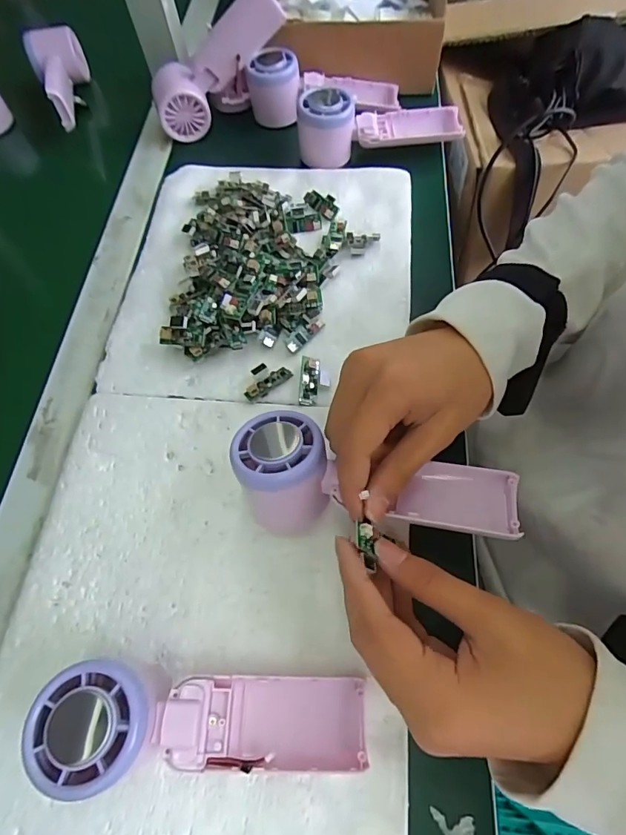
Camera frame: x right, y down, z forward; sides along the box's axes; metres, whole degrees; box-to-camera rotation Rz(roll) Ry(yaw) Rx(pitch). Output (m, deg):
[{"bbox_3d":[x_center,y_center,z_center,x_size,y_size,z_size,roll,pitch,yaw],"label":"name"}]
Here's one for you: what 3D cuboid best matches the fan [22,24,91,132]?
[{"bbox_3d":[-0.285,-0.394,0.524,0.059,0.055,0.131,-24,65,-9],"label":"fan"}]

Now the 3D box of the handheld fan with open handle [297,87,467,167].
[{"bbox_3d":[0.068,-0.302,0.460,0.166,0.052,0.052,-6,64,-1],"label":"handheld fan with open handle"}]

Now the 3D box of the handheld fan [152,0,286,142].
[{"bbox_3d":[-0.104,-0.370,0.476,0.162,0.055,0.056,-37,64,19],"label":"handheld fan"}]

